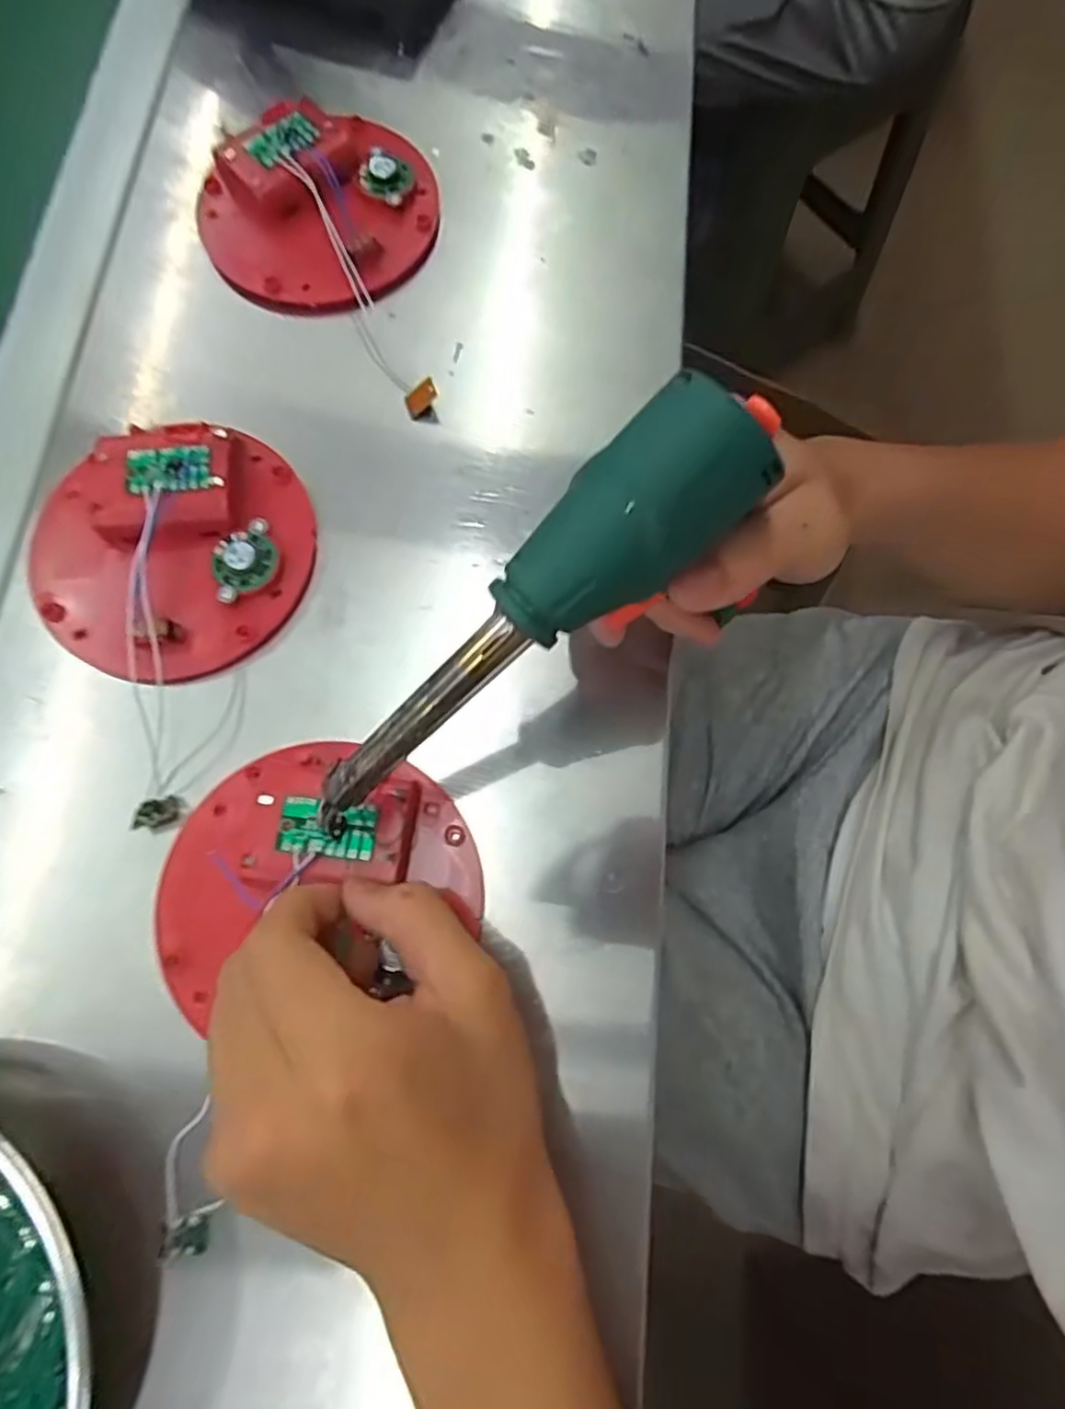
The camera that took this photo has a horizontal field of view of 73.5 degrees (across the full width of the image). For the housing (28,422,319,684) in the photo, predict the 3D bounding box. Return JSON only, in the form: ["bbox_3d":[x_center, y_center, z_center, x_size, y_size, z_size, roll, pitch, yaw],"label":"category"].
[{"bbox_3d":[-0.157,-0.068,0.311,0.118,0.025,0.112,0,74,0],"label":"housing"}]

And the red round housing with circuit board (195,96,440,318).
[{"bbox_3d":[-0.110,-0.253,0.361,0.118,0.034,0.112,0,74,0],"label":"red round housing with circuit board"}]

